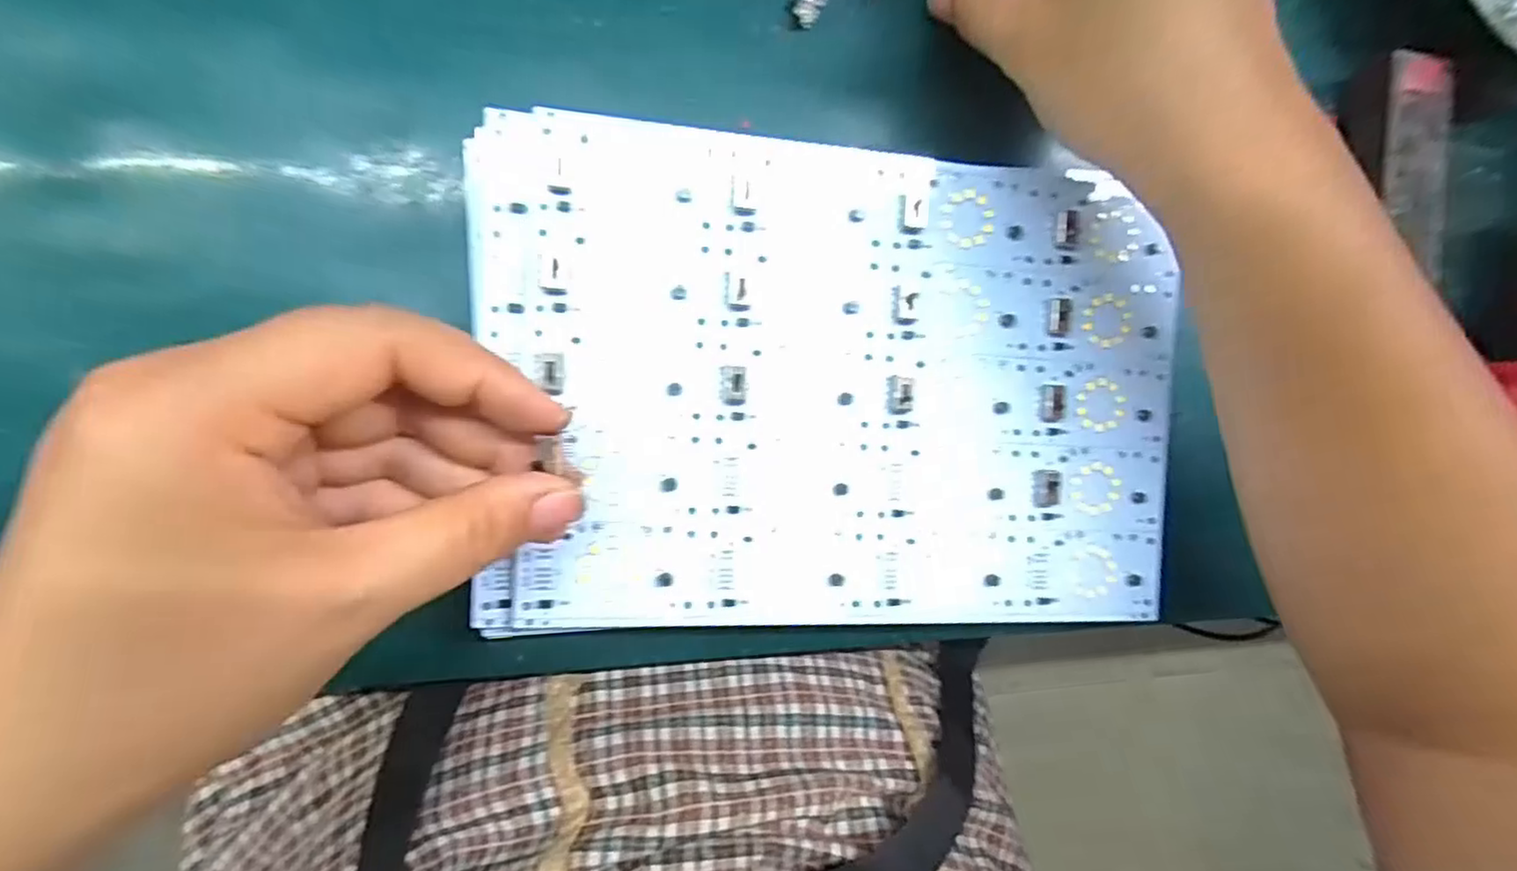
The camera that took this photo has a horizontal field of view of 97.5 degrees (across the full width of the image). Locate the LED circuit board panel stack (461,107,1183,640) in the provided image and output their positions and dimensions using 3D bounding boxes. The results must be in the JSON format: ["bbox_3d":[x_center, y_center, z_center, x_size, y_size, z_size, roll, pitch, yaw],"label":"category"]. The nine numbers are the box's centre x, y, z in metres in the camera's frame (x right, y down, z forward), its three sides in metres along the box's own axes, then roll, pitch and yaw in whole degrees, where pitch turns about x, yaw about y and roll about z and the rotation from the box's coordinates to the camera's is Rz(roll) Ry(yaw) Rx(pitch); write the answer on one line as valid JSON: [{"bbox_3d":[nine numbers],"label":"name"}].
[{"bbox_3d":[0.034,-0.016,0.234,0.249,0.012,0.165,2,92,-12],"label":"LED circuit board panel stack"}]

